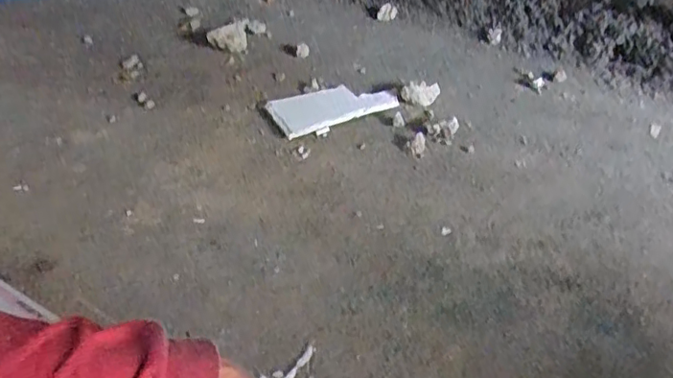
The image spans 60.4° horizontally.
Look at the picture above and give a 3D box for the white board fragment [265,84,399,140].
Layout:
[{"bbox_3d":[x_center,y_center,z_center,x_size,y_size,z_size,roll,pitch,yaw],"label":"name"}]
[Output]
[{"bbox_3d":[-0.007,-0.141,0.979,0.210,0.014,0.094,-18,46,-22],"label":"white board fragment"}]

